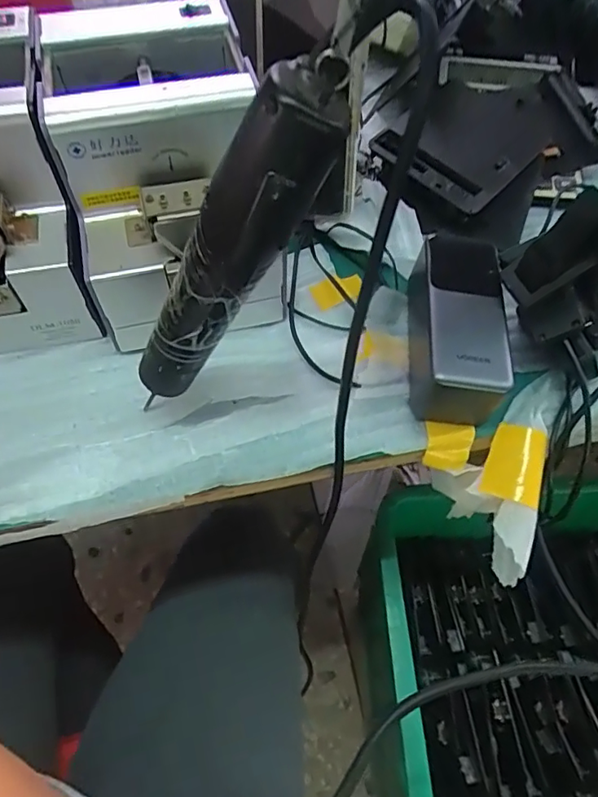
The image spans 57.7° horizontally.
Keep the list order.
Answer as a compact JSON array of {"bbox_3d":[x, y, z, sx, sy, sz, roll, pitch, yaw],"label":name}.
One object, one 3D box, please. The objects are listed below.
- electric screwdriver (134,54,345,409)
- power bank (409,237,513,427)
[{"bbox_3d":[-0.037,-0.058,0.258,0.035,0.206,0.031,7,56,-29],"label":"electric screwdriver"},{"bbox_3d":[0.109,-0.051,0.379,0.056,0.045,0.130,7,60,1],"label":"power bank"}]

